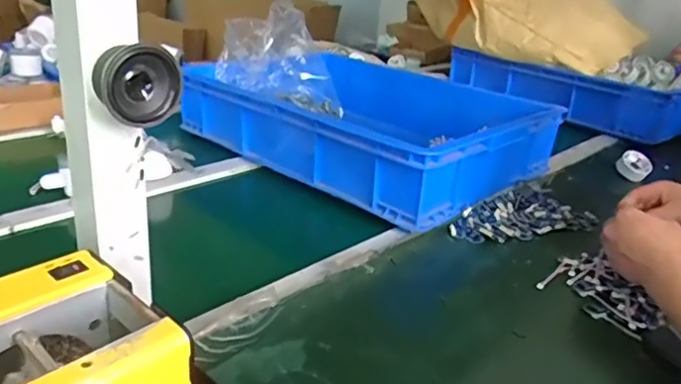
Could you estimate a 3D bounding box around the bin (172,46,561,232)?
[{"bbox_3d":[0.065,-0.147,1.040,0.573,0.129,0.475,25,30,37],"label":"bin"}]

